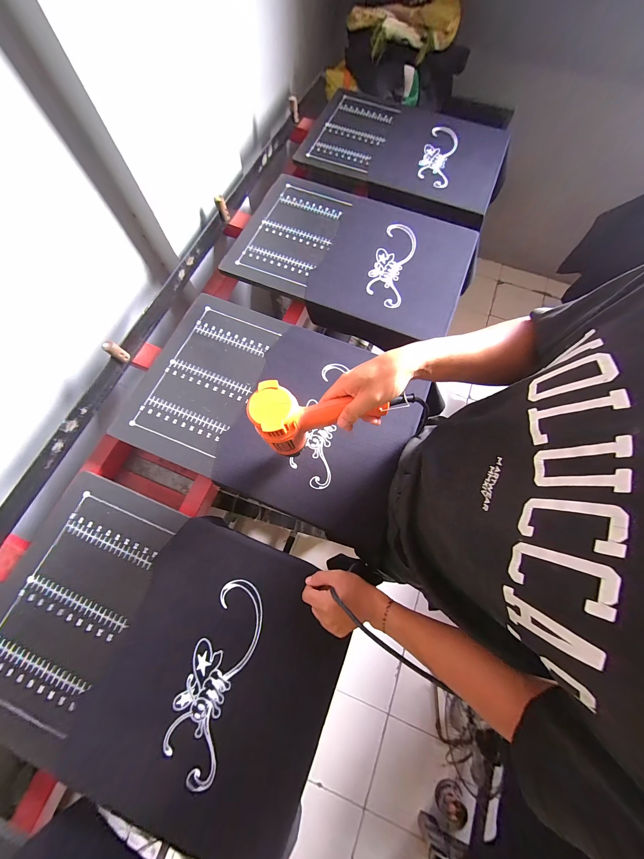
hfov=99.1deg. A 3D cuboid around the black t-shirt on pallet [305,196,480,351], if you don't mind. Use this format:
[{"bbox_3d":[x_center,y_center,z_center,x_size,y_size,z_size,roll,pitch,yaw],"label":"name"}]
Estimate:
[{"bbox_3d":[0.186,-0.419,0.737,0.364,0.080,0.420,22,73,5],"label":"black t-shirt on pallet"}]

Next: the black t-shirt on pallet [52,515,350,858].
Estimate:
[{"bbox_3d":[-0.165,0.412,0.459,0.358,0.066,0.408,23,73,5],"label":"black t-shirt on pallet"}]

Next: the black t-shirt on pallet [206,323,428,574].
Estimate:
[{"bbox_3d":[0.012,-0.011,0.578,0.360,0.019,0.402,21,73,5],"label":"black t-shirt on pallet"}]

